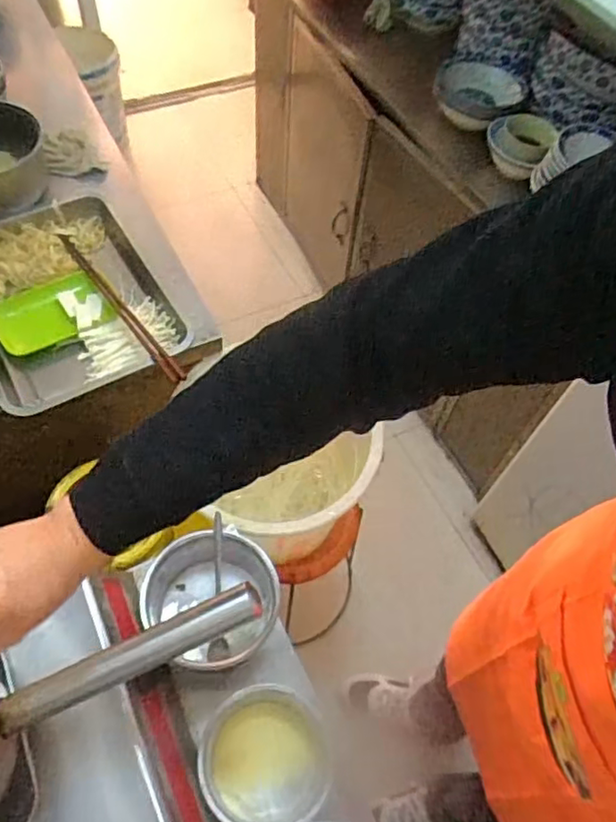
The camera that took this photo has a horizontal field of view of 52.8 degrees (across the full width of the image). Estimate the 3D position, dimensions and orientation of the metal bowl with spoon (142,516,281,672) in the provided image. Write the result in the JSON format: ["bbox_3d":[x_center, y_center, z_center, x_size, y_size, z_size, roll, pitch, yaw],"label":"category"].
[{"bbox_3d":[-0.115,0.228,0.753,0.159,0.084,0.146,39,63,18],"label":"metal bowl with spoon"}]

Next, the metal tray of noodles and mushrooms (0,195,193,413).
[{"bbox_3d":[-0.383,-0.188,0.989,0.275,0.056,0.390,-23,63,-18],"label":"metal tray of noodles and mushrooms"}]

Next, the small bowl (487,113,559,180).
[{"bbox_3d":[0.444,-0.565,1.312,0.127,0.053,0.161,31,60,14],"label":"small bowl"}]

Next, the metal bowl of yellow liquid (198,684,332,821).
[{"bbox_3d":[-0.046,0.378,0.665,0.138,0.058,0.127,14,58,4],"label":"metal bowl of yellow liquid"}]

